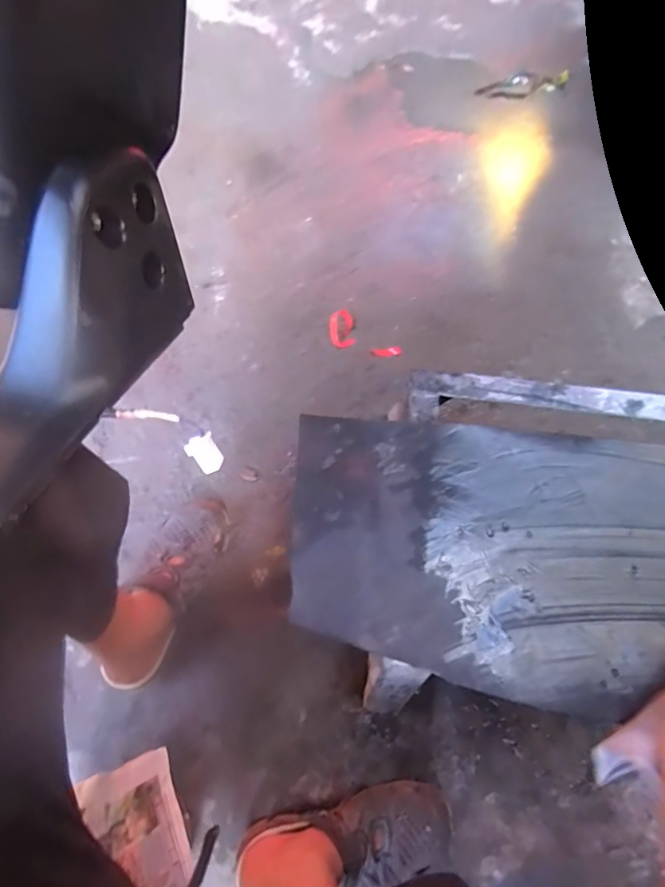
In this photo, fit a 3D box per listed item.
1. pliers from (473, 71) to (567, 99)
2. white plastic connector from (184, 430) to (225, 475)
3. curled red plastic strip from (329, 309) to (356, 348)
[{"bbox_3d":[0.441,-0.839,1.100,0.213,0.021,0.069,-11,73,-3],"label":"pliers"},{"bbox_3d":[-0.079,0.007,0.293,0.018,0.009,0.023,-40,110,-26],"label":"white plastic connector"},{"bbox_3d":[0.017,-0.209,0.863,0.044,0.023,0.067,-6,73,-2],"label":"curled red plastic strip"}]

